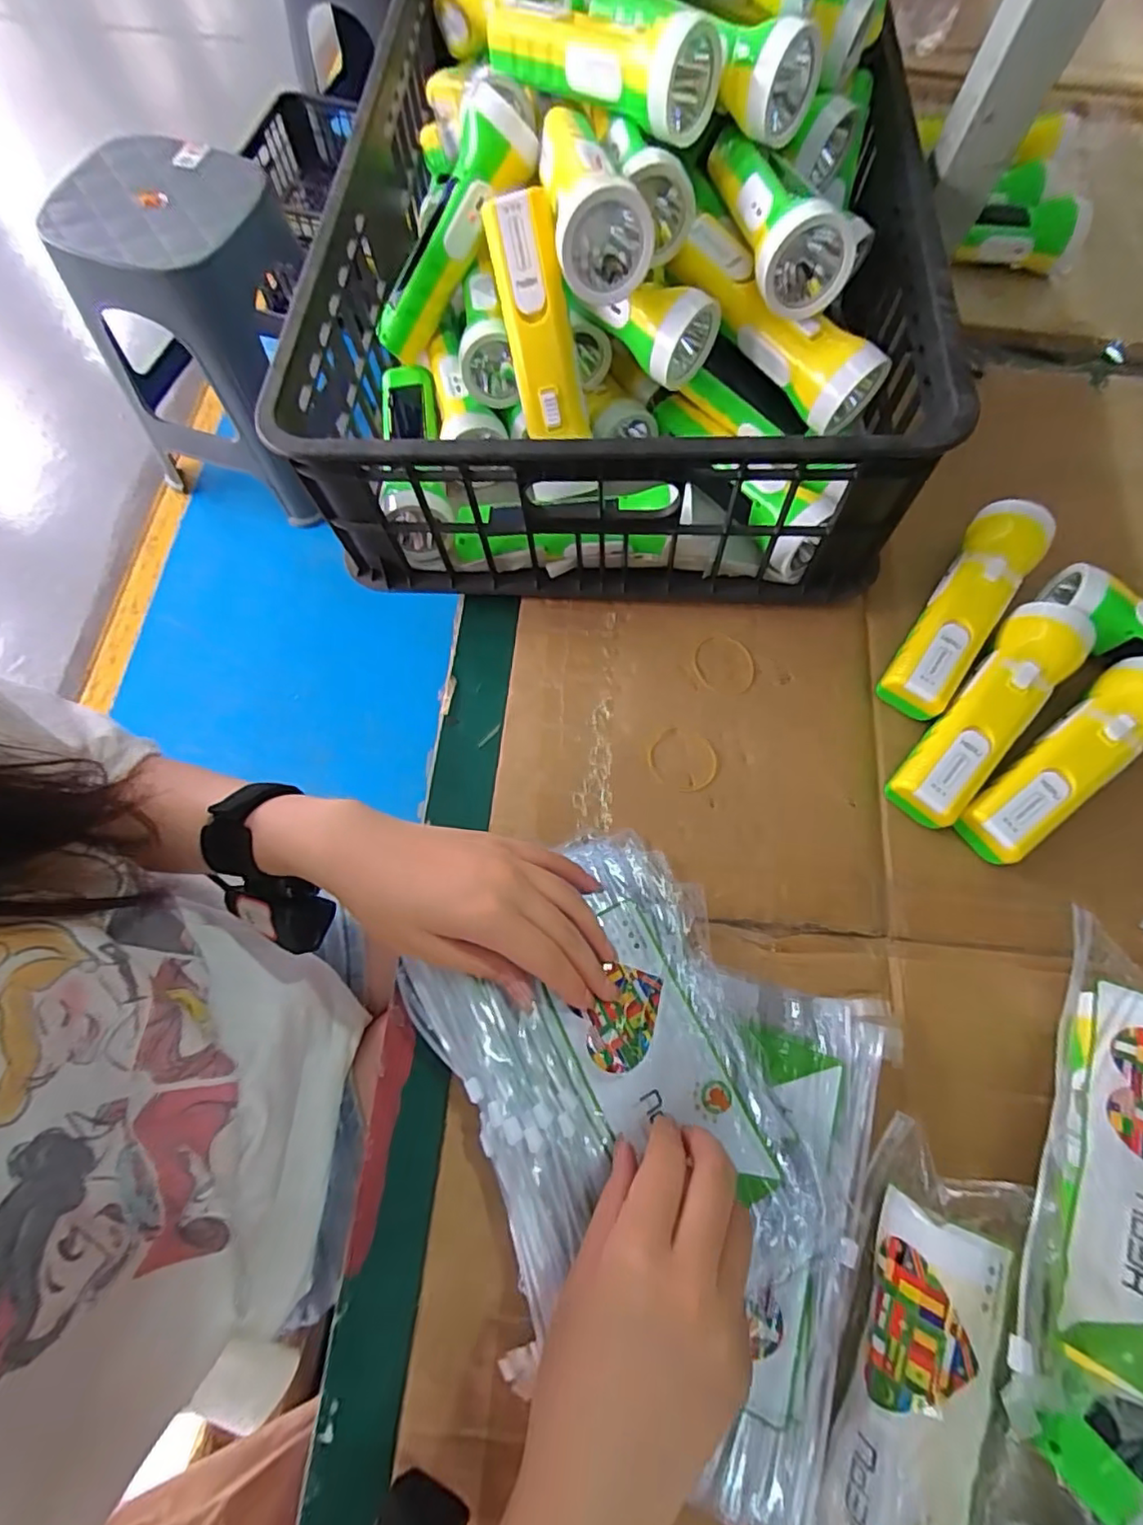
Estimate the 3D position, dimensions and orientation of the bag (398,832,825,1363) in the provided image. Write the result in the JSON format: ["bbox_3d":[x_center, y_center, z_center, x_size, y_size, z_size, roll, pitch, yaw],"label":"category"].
[{"bbox_3d":[0.015,0.162,0.327,0.174,0.034,0.229,-17,70,-5],"label":"bag"}]

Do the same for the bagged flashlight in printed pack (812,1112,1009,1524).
[{"bbox_3d":[0.150,0.293,0.272,0.057,0.044,0.220,23,73,7],"label":"bagged flashlight in printed pack"}]

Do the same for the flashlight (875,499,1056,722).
[{"bbox_3d":[0.271,-0.107,0.416,0.049,0.048,0.168,34,74,11],"label":"flashlight"}]

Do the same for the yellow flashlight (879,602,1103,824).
[{"bbox_3d":[0.272,-0.032,0.393,0.049,0.043,0.171,40,75,12],"label":"yellow flashlight"}]

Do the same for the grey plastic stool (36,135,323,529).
[{"bbox_3d":[-0.695,-0.830,1.199,0.385,0.465,0.361,19,72,4],"label":"grey plastic stool"}]

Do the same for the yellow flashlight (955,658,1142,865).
[{"bbox_3d":[0.322,-0.002,0.385,0.174,0.041,0.050,-37,75,-12],"label":"yellow flashlight"}]

